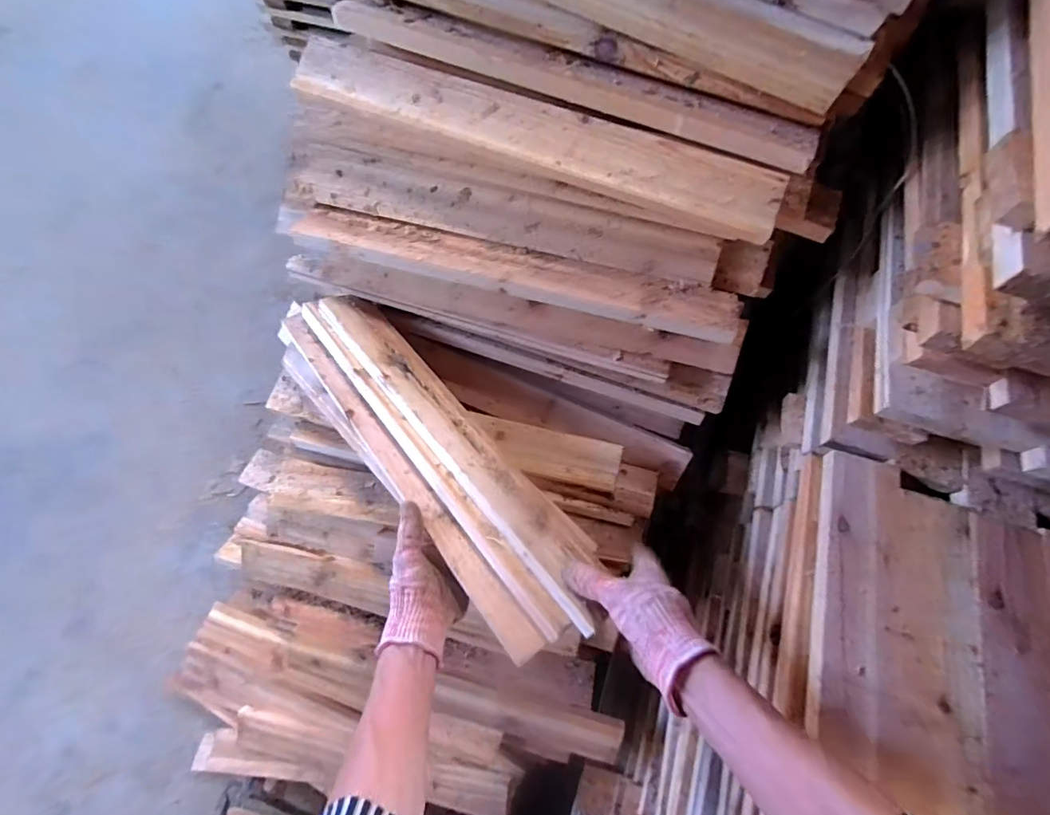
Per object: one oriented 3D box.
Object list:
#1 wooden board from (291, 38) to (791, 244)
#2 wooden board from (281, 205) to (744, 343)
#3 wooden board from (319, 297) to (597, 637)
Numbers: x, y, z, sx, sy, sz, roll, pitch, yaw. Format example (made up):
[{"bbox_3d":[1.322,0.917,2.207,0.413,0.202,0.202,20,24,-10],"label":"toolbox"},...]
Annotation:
[{"bbox_3d":[-0.001,-0.275,0.495,0.512,0.020,0.071,22,85,8],"label":"wooden board"},{"bbox_3d":[-0.024,-0.155,0.541,0.504,0.019,0.074,13,67,6],"label":"wooden board"},{"bbox_3d":[-0.079,0.027,0.546,0.066,0.018,0.462,-27,64,-38],"label":"wooden board"}]

